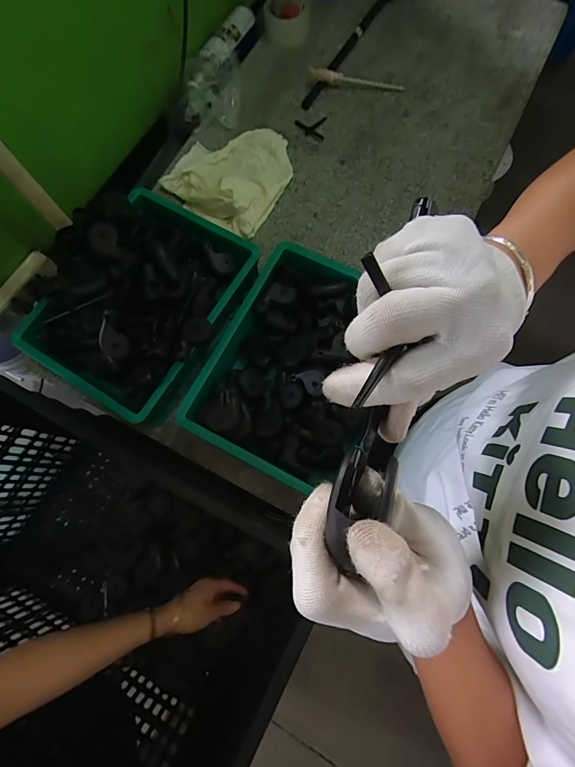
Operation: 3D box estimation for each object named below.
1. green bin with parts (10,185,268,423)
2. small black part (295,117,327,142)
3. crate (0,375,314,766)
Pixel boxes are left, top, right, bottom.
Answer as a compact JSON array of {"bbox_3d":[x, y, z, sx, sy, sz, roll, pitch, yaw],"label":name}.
[{"bbox_3d":[-0.238,-0.142,0.591,0.261,0.144,0.334,31,76,7],"label":"green bin with parts"},{"bbox_3d":[0.048,-0.544,0.774,0.064,0.006,0.072,7,74,0],"label":"small black part"},{"bbox_3d":[-0.276,0.302,0.584,0.560,0.337,0.349,27,75,6],"label":"crate"}]

